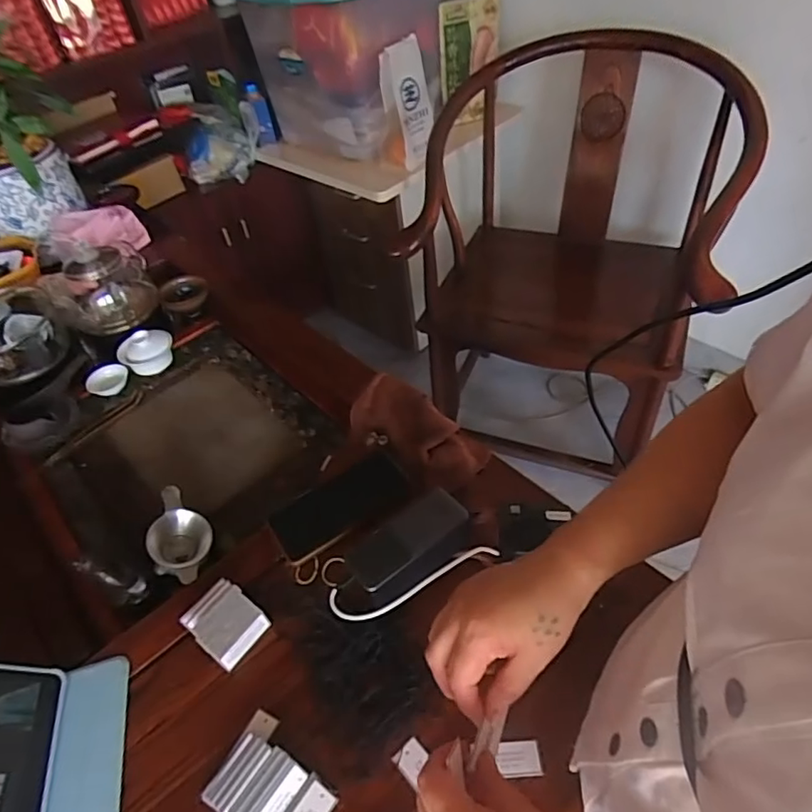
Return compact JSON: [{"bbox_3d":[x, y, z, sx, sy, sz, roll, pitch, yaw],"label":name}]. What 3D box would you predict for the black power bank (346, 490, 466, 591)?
[{"bbox_3d":[0.002,0.132,0.577,0.128,0.014,0.049,-32,51,-21],"label":"black power bank"}]

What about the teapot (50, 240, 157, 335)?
[{"bbox_3d":[-0.545,-0.214,1.002,0.167,0.163,0.150,-24,49,-15],"label":"teapot"}]

